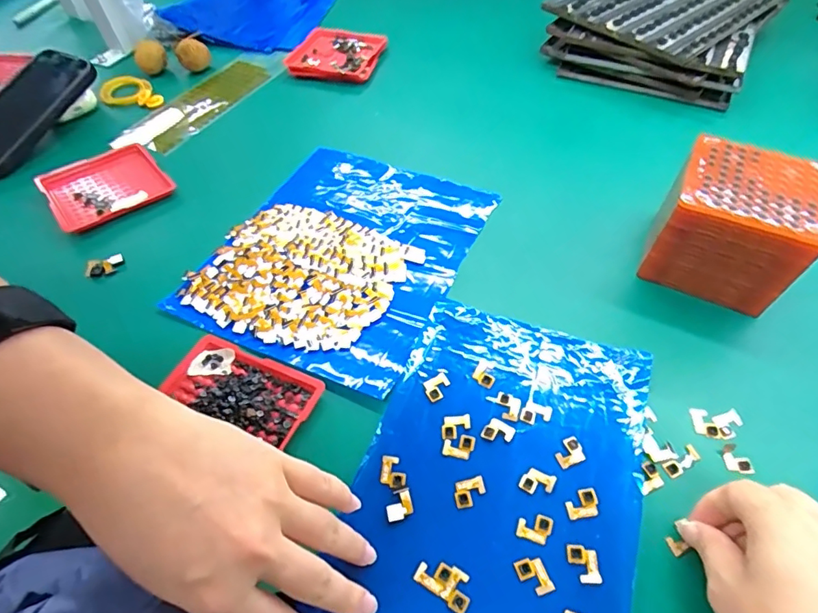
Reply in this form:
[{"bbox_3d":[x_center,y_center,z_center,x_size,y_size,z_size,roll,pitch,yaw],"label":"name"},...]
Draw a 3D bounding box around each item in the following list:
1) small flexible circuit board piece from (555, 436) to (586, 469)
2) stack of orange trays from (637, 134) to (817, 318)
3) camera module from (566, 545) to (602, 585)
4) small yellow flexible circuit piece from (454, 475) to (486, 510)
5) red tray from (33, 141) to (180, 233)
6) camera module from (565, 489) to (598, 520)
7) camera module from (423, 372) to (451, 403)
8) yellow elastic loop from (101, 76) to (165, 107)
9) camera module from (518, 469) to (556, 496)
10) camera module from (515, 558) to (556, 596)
[{"bbox_3d":[0.097,0.087,0.298,0.018,0.004,0.015,-20,55,-12],"label":"small flexible circuit board piece"},{"bbox_3d":[0.235,-0.057,0.362,0.093,0.081,0.090,27,58,20],"label":"stack of orange trays"},{"bbox_3d":[0.093,0.136,0.262,0.015,0.004,0.019,-1,53,2],"label":"camera module"},{"bbox_3d":[0.035,0.107,0.285,0.018,0.004,0.014,-13,54,-7],"label":"small yellow flexible circuit piece"},{"bbox_3d":[-0.282,-0.112,0.462,0.098,0.018,0.095,-31,53,-27],"label":"red tray"},{"bbox_3d":[0.098,0.112,0.281,0.018,0.004,0.015,-7,53,-3],"label":"camera module"},{"bbox_3d":[0.019,0.053,0.327,0.019,0.004,0.015,-28,57,-17],"label":"camera module"},{"bbox_3d":[-0.322,-0.245,0.564,0.049,0.012,0.085,-35,55,-29],"label":"yellow elastic loop"},{"bbox_3d":[0.075,0.102,0.287,0.019,0.004,0.015,19,56,16],"label":"camera module"},{"bbox_3d":[0.066,0.141,0.260,0.015,0.004,0.018,-20,55,-12],"label":"camera module"}]

